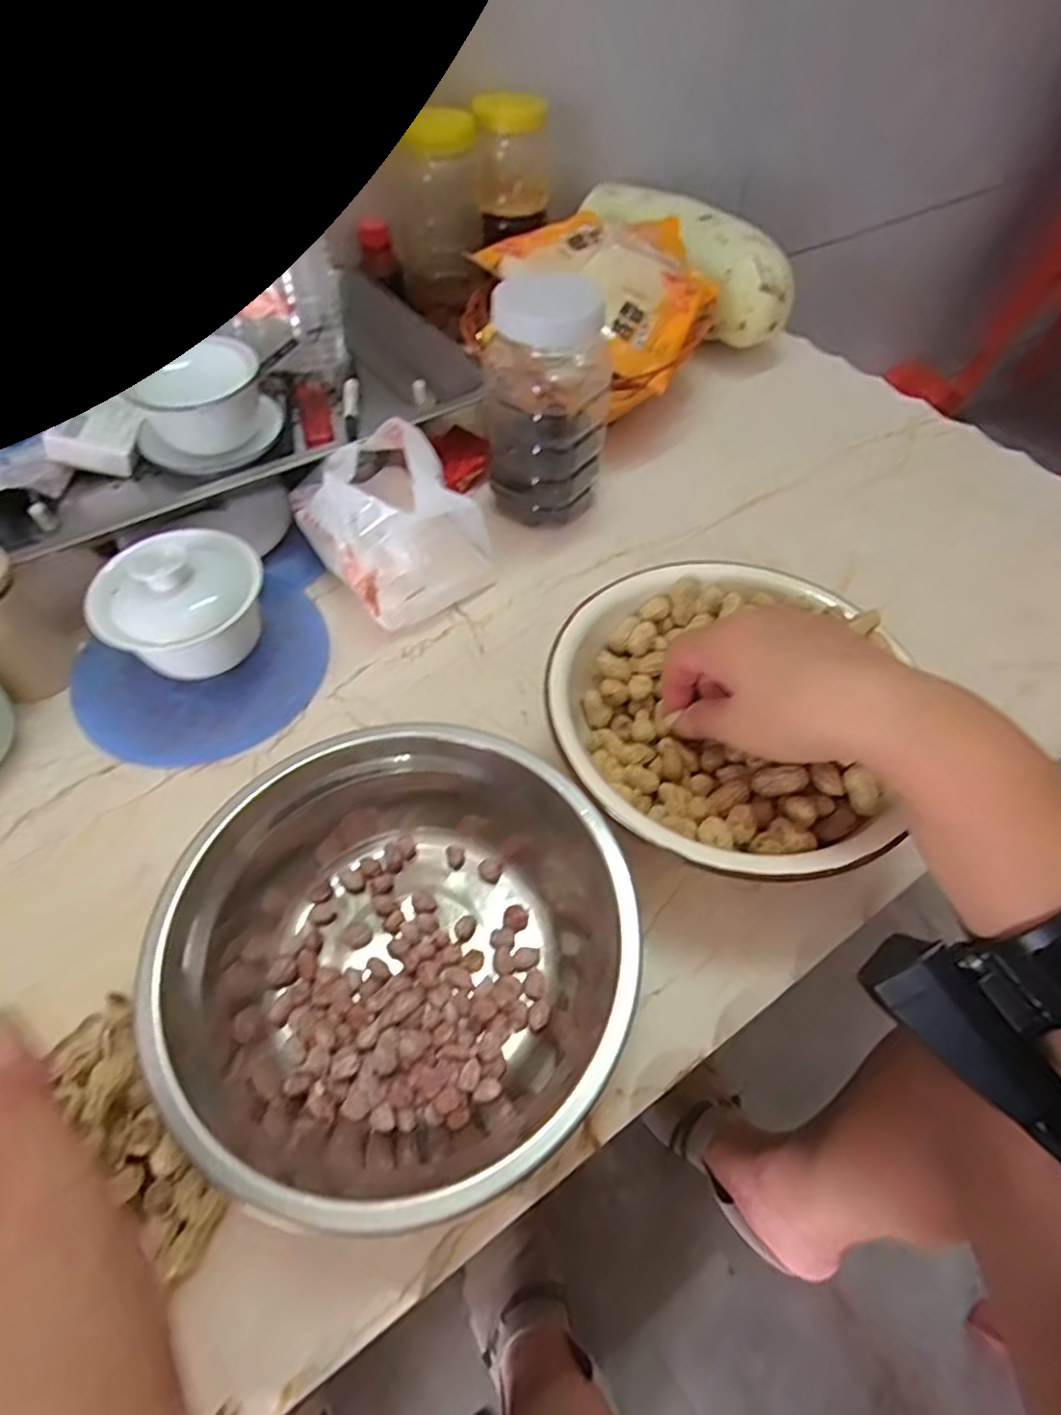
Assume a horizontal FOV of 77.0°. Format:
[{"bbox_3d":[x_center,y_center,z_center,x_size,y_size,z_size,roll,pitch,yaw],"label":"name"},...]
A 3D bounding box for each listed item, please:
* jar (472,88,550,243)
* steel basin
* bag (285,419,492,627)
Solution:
[{"bbox_3d":[-0.018,-0.510,0.618,0.067,0.087,0.058,5,54,3],"label":"jar"},{"bbox_3d":[-0.054,0.105,0.291,0.190,0.058,0.179,0,54,-1],"label":"steel basin"},{"bbox_3d":[-0.100,-0.127,0.456,0.099,0.088,0.125,-36,62,-24],"label":"bag"}]

